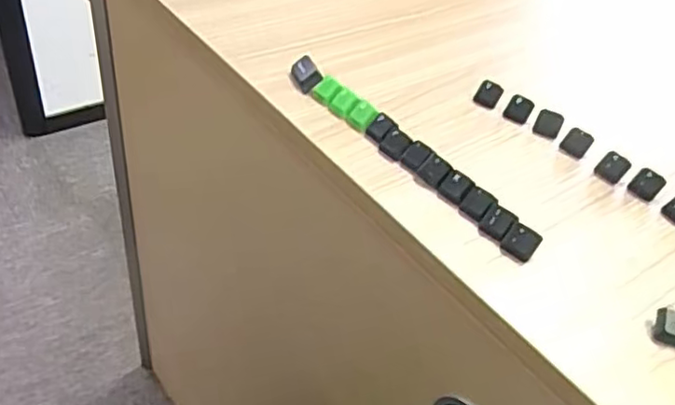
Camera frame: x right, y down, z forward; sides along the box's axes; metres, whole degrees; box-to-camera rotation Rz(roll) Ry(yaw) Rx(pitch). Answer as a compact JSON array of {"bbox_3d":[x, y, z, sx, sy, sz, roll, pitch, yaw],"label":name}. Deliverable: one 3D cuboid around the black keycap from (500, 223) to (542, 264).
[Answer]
[{"bbox_3d":[0.104,0.022,0.368,0.018,0.013,0.014,28,46,21],"label":"black keycap"}]

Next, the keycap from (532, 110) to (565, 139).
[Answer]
[{"bbox_3d":[0.151,-0.057,0.467,0.018,0.013,0.018,21,44,15],"label":"keycap"}]

